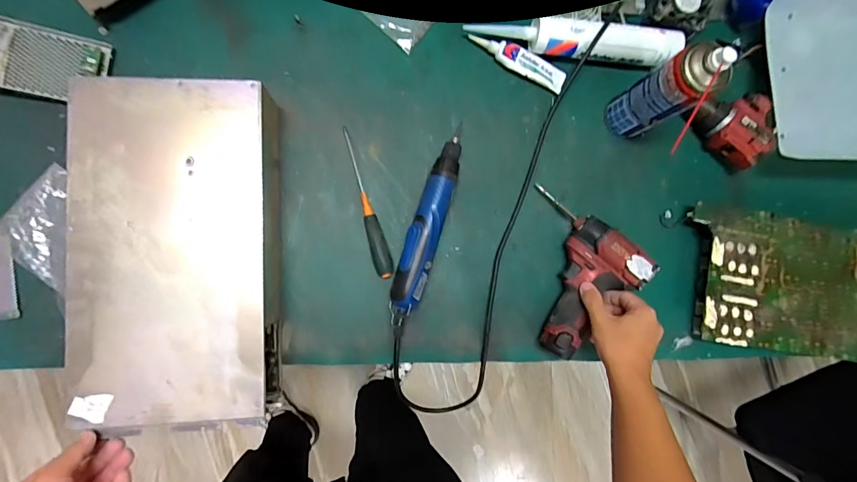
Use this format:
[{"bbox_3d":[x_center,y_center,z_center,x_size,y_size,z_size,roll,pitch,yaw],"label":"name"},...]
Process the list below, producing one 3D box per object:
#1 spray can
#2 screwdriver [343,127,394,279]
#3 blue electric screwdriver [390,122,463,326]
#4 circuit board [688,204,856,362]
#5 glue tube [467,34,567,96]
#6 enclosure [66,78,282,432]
[{"bbox_3d":[0.299,-0.187,0.514,0.052,0.185,0.061,-29,91,-8],"label":"spray can"},{"bbox_3d":[-0.089,-0.051,0.548,0.025,0.022,0.209,-19,90,-8],"label":"screwdriver"},{"bbox_3d":[0.000,-0.025,0.552,0.044,0.038,0.273,18,85,-6],"label":"blue electric screwdriver"},{"bbox_3d":[0.553,0.068,0.598,0.370,0.034,0.195,8,86,-7],"label":"circuit board"},{"bbox_3d":[0.132,-0.264,0.588,0.147,0.017,0.039,27,84,-5],"label":"glue tube"},{"bbox_3d":[-0.291,0.012,0.483,0.202,0.078,0.379,0,87,-7],"label":"enclosure"}]

